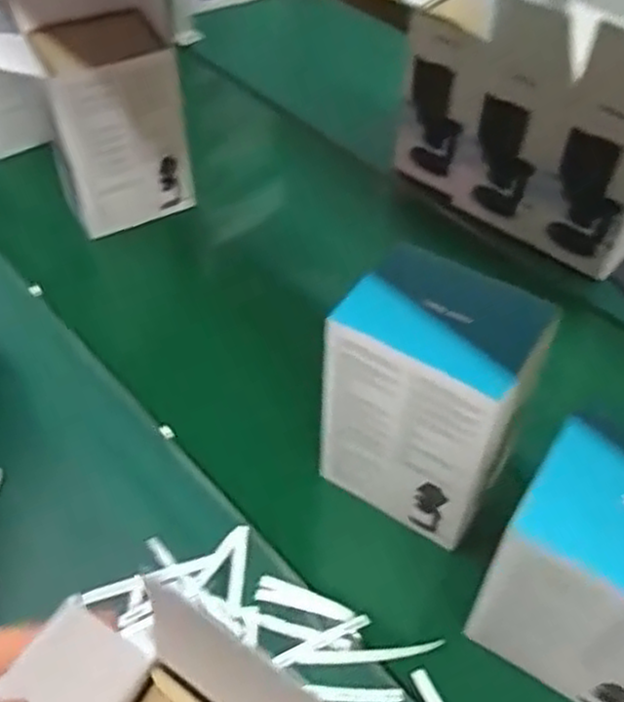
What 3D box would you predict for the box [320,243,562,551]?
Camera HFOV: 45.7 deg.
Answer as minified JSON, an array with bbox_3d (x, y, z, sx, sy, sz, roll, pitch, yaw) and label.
[{"bbox_3d":[0.103,0.045,0.655,0.143,0.221,0.109,25,53,21],"label":"box"}]

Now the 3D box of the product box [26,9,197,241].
[{"bbox_3d":[-0.255,-0.290,0.965,0.151,0.231,0.131,-20,51,-16],"label":"product box"}]

